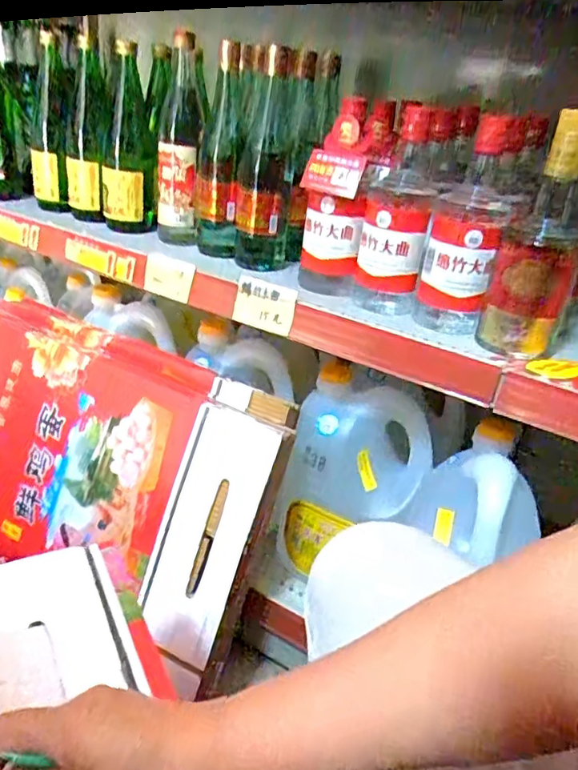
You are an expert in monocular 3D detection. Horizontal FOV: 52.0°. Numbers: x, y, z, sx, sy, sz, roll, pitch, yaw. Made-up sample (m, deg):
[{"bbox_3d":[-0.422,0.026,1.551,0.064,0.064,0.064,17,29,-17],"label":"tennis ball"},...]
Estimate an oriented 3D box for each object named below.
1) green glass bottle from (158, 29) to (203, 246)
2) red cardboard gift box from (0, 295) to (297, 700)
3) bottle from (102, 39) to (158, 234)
[{"bbox_3d":[-0.149,-0.319,0.805,0.056,0.258,0.056,-1,30,-14],"label":"green glass bottle"},{"bbox_3d":[-0.256,0.112,0.782,0.491,0.348,0.085,21,3,21],"label":"red cardboard gift box"},{"bbox_3d":[-0.224,-0.328,0.826,0.071,0.222,0.087,-3,31,-18],"label":"bottle"}]

